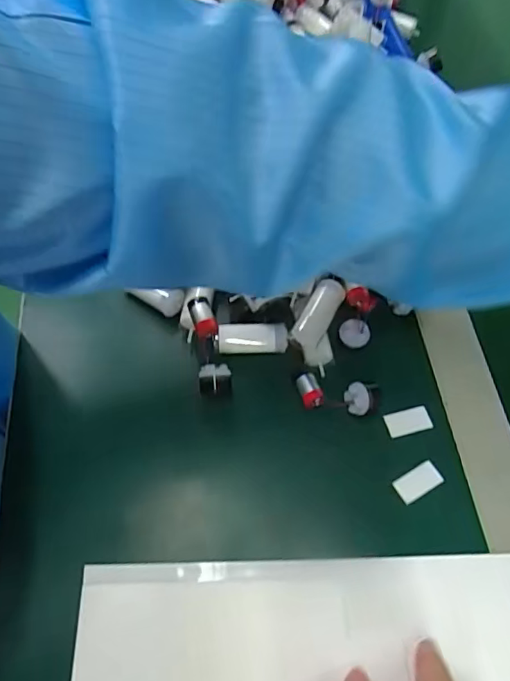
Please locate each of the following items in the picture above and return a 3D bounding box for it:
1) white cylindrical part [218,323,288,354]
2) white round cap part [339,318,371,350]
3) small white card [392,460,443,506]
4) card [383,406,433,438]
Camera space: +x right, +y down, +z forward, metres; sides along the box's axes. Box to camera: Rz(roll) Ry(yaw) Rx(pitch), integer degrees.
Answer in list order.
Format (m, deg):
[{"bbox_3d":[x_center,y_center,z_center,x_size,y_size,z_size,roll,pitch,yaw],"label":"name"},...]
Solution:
[{"bbox_3d":[-0.001,0.000,0.370,0.048,0.018,0.018,1,61,-1],"label":"white cylindrical part"},{"bbox_3d":[0.072,-0.005,0.371,0.020,0.008,0.020,0,61,-1],"label":"white round cap part"},{"bbox_3d":[0.104,0.091,0.331,0.030,0.004,0.016,-25,65,-14],"label":"small white card"},{"bbox_3d":[0.104,0.055,0.352,0.030,0.005,0.015,-12,62,-8],"label":"card"}]

